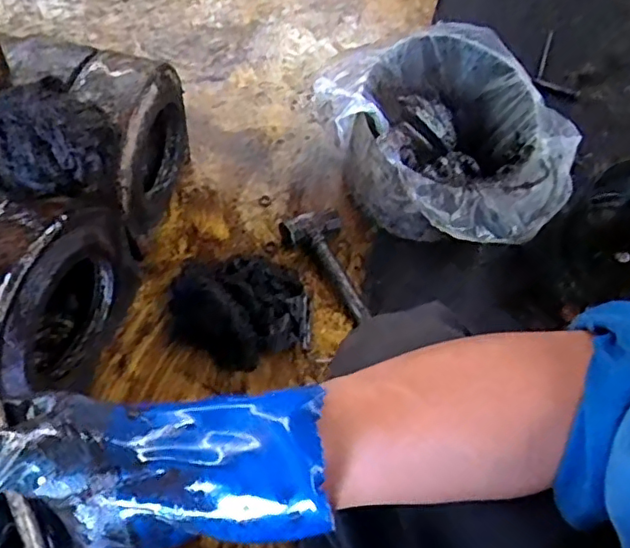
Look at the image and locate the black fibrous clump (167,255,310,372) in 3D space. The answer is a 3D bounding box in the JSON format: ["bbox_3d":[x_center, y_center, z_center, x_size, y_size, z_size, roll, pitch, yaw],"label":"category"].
[{"bbox_3d":[-0.112,0.045,0.883,0.201,0.090,0.176,-19,66,-11],"label":"black fibrous clump"}]

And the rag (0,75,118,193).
[{"bbox_3d":[-0.329,-0.167,0.714,0.152,0.108,0.144,-38,70,-20],"label":"rag"}]

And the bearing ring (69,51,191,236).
[{"bbox_3d":[-0.270,-0.185,0.871,0.107,0.226,0.230,11,62,2],"label":"bearing ring"}]

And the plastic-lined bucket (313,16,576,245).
[{"bbox_3d":[0.245,-0.208,0.953,0.357,0.229,0.358,1,64,-2],"label":"plastic-lined bucket"}]

